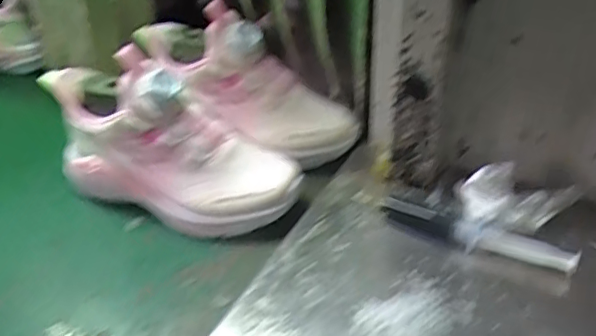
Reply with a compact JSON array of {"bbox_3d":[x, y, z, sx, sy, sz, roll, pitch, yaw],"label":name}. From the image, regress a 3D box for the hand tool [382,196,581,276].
[{"bbox_3d":[0.134,0.051,0.442,0.145,0.020,0.019,15,40,21],"label":"hand tool"}]

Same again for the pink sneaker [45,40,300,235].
[{"bbox_3d":[-0.112,-0.027,0.498,0.234,0.115,0.078,12,39,17],"label":"pink sneaker"}]

